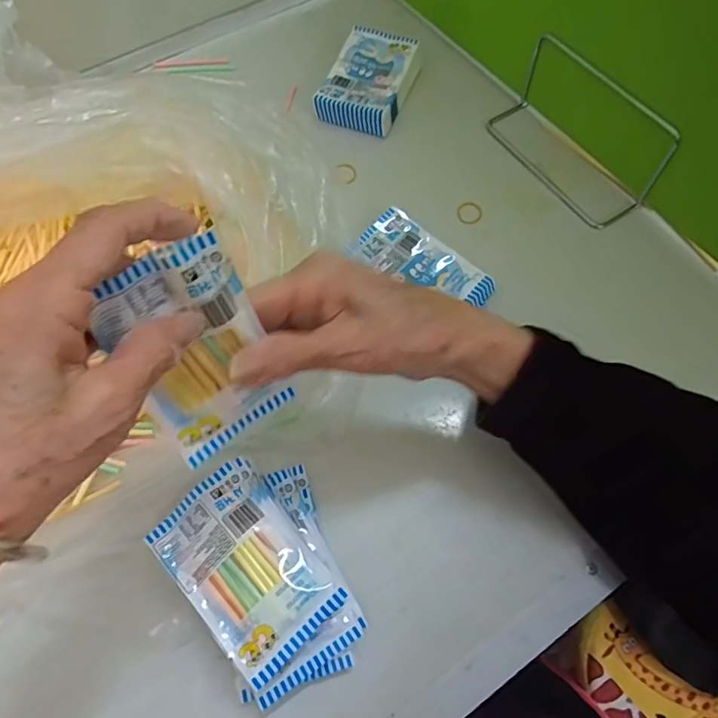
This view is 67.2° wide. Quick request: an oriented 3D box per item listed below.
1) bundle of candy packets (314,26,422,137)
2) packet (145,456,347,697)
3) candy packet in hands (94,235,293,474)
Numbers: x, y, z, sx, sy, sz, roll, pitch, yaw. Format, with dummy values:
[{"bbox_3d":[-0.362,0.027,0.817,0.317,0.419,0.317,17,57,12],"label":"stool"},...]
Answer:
[{"bbox_3d":[0.010,-0.261,0.504,0.071,0.023,0.105,20,67,8],"label":"bundle of candy packets"},{"bbox_3d":[-0.064,0.115,0.302,0.066,0.009,0.104,-41,72,-16],"label":"packet"},{"bbox_3d":[-0.072,0.000,0.248,0.062,0.104,0.007,-31,43,-13],"label":"candy packet in hands"}]

